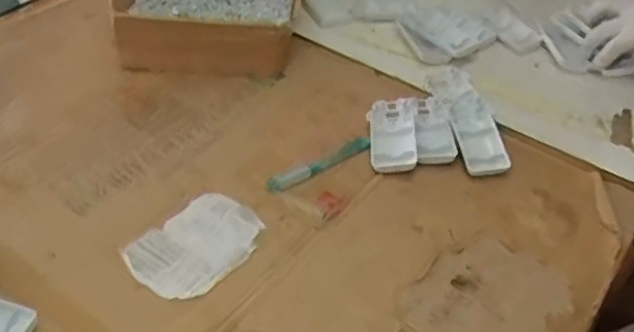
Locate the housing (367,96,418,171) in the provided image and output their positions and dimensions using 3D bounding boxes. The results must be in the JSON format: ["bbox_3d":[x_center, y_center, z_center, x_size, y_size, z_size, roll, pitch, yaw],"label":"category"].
[{"bbox_3d":[0.079,-0.036,0.684,0.048,0.023,0.090,4,44,0],"label":"housing"}]

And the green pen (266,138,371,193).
[{"bbox_3d":[0.004,-0.002,0.651,0.119,0.009,0.018,-23,50,-26],"label":"green pen"}]

